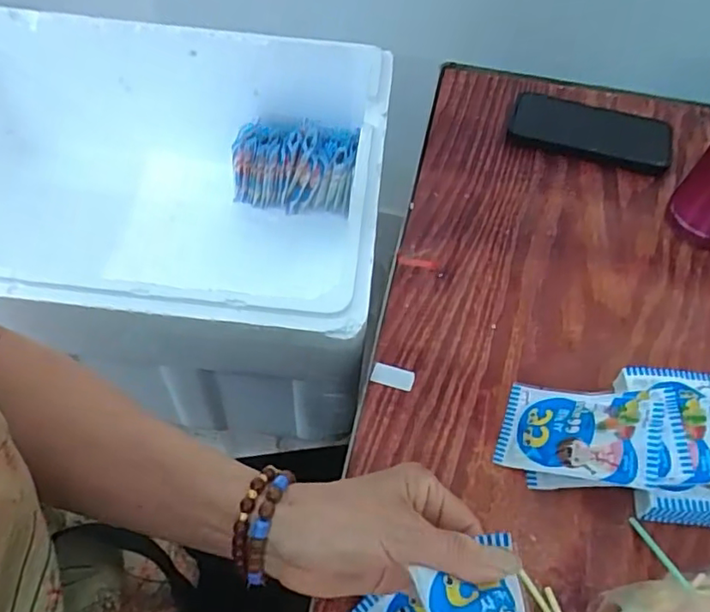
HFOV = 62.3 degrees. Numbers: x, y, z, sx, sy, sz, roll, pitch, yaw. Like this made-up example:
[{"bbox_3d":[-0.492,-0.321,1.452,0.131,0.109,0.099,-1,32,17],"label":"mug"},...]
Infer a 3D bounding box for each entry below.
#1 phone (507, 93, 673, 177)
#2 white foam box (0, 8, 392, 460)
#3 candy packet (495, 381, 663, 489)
[{"bbox_3d":[0.251,-0.188,0.630,0.163,0.017,0.086,19,56,12],"label":"phone"},{"bbox_3d":[-0.258,-0.088,0.693,0.551,0.273,0.413,5,54,2],"label":"white foam box"},{"bbox_3d":[0.156,0.087,0.413,0.103,0.012,0.066,0,54,33],"label":"candy packet"}]

